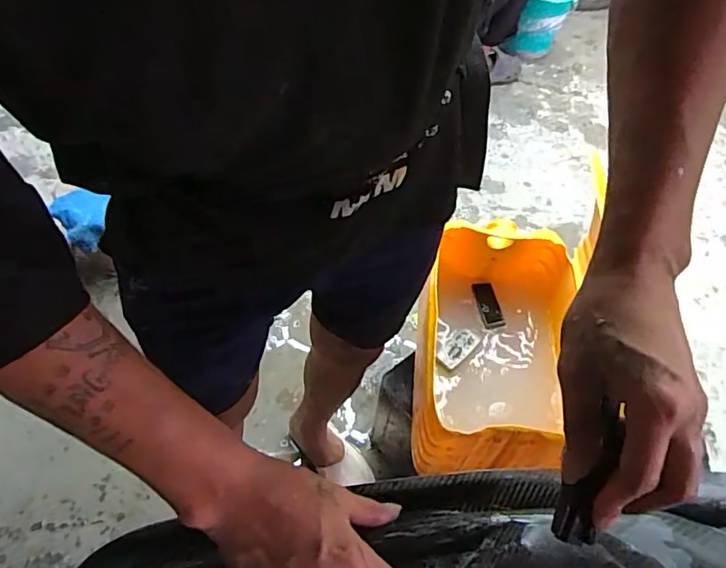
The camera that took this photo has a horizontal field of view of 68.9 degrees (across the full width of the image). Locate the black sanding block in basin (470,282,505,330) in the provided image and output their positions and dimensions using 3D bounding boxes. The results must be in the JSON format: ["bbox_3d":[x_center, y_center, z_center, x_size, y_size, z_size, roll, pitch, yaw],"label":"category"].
[{"bbox_3d":[0.227,0.040,0.961,0.040,0.021,0.094,-4,55,-8],"label":"black sanding block in basin"}]

